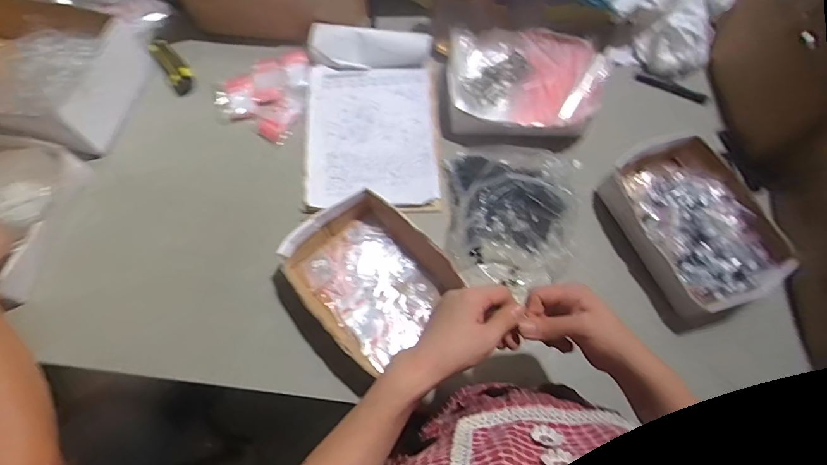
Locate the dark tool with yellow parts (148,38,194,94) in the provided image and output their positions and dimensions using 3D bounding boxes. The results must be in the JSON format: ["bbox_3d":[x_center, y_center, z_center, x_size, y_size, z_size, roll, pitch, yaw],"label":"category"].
[{"bbox_3d":[-0.447,-0.313,0.801,0.042,0.015,0.146,-35,71,-13],"label":"dark tool with yellow parts"}]

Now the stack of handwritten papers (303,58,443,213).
[{"bbox_3d":[-0.068,-0.166,0.744,0.221,0.016,0.290,-3,67,-1],"label":"stack of handwritten papers"}]

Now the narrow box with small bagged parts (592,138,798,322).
[{"bbox_3d":[0.415,-0.019,0.653,0.180,0.080,0.254,-24,69,-9],"label":"narrow box with small bagged parts"}]

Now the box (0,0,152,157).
[{"bbox_3d":[-0.683,-0.277,0.728,0.378,0.121,0.247,8,68,3],"label":"box"}]

